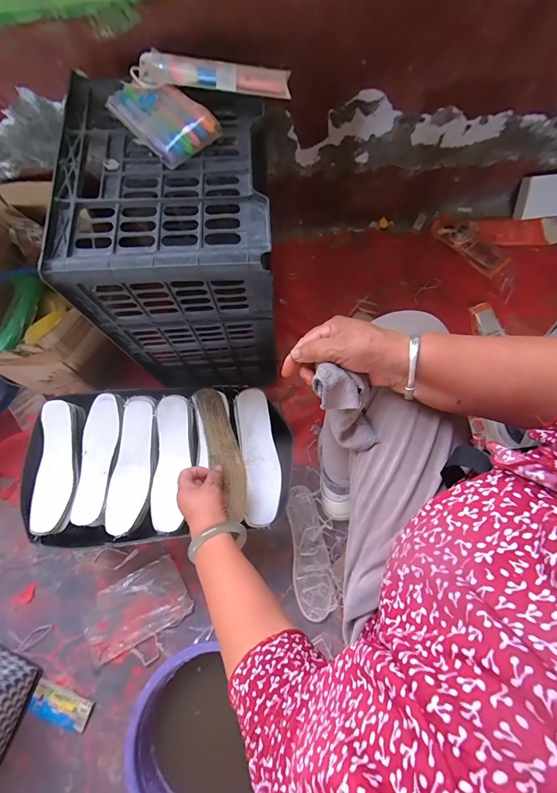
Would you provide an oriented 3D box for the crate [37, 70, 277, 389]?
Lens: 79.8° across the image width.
[{"bbox_3d":[-0.152,-0.244,0.629,0.270,0.420,0.329,-3,74,-2],"label":"crate"}]

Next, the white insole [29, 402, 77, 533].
[{"bbox_3d":[-0.397,0.120,0.594,0.060,0.025,0.220,1,74,-1],"label":"white insole"}]

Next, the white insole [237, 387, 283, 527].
[{"bbox_3d":[-0.033,0.103,0.595,0.066,0.013,0.232,-4,74,-2],"label":"white insole"}]

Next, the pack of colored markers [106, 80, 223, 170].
[{"bbox_3d":[-0.155,-0.375,0.445,0.085,0.024,0.135,-42,79,-10],"label":"pack of colored markers"}]

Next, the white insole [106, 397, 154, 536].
[{"bbox_3d":[-0.260,0.117,0.594,0.068,0.025,0.228,-2,76,0],"label":"white insole"}]

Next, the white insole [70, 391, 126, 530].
[{"bbox_3d":[-0.334,0.106,0.600,0.078,0.022,0.229,3,76,1],"label":"white insole"}]

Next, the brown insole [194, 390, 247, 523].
[{"bbox_3d":[-0.089,0.085,0.542,0.057,0.009,0.213,-4,68,-39],"label":"brown insole"}]

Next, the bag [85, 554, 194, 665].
[{"bbox_3d":[-0.297,0.441,0.697,0.201,0.016,0.127,-27,77,-7],"label":"bag"}]

